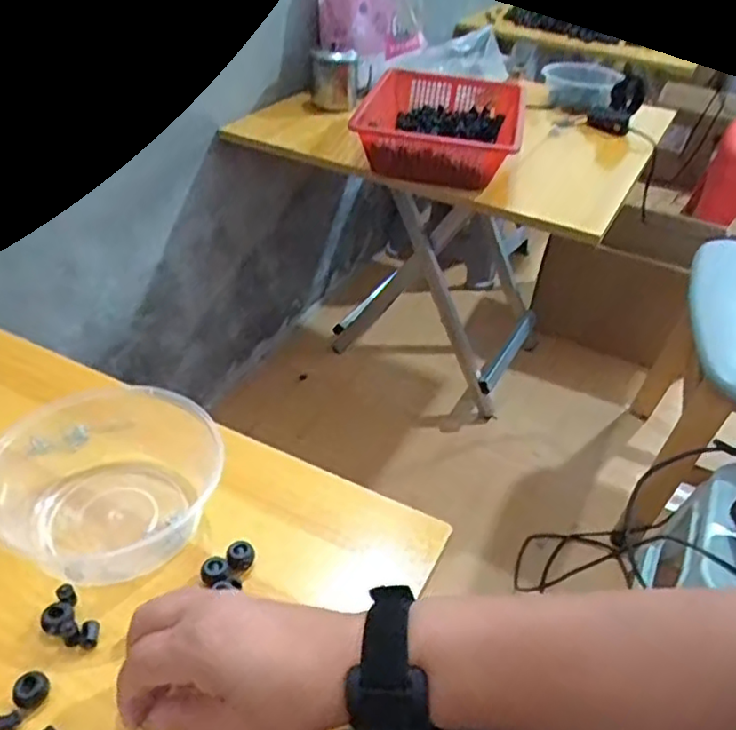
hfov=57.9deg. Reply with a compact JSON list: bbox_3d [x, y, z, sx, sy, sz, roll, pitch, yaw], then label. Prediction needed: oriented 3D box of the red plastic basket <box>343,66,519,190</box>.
[{"bbox_3d":[0.109,-0.360,0.999,0.221,0.078,0.356,10,39,7],"label":"red plastic basket"}]

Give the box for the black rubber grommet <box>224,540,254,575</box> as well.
[{"bbox_3d":[-0.081,0.124,0.424,0.017,0.012,0.018,2,38,-2],"label":"black rubber grommet"}]

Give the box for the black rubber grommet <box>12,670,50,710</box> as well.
[{"bbox_3d":[-0.178,0.173,0.352,0.017,0.012,0.015,-27,47,-33],"label":"black rubber grommet"}]

